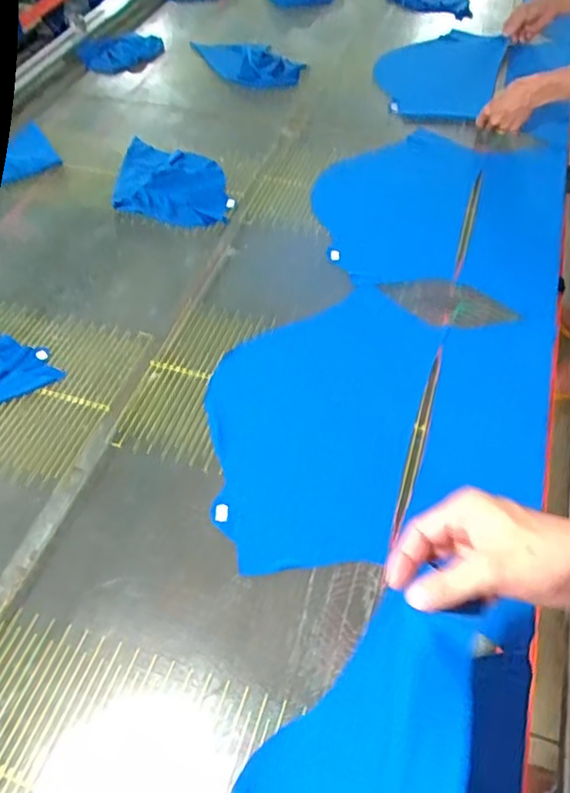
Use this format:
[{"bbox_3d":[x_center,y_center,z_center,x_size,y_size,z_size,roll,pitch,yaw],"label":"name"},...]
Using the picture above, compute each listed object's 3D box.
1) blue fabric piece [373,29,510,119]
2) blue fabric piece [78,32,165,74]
[{"bbox_3d":[0.380,-0.797,1.532,0.308,0.188,0.065,1,38,-1],"label":"blue fabric piece"},{"bbox_3d":[-0.423,-0.889,1.567,0.216,0.014,0.194,-32,58,-21],"label":"blue fabric piece"}]

